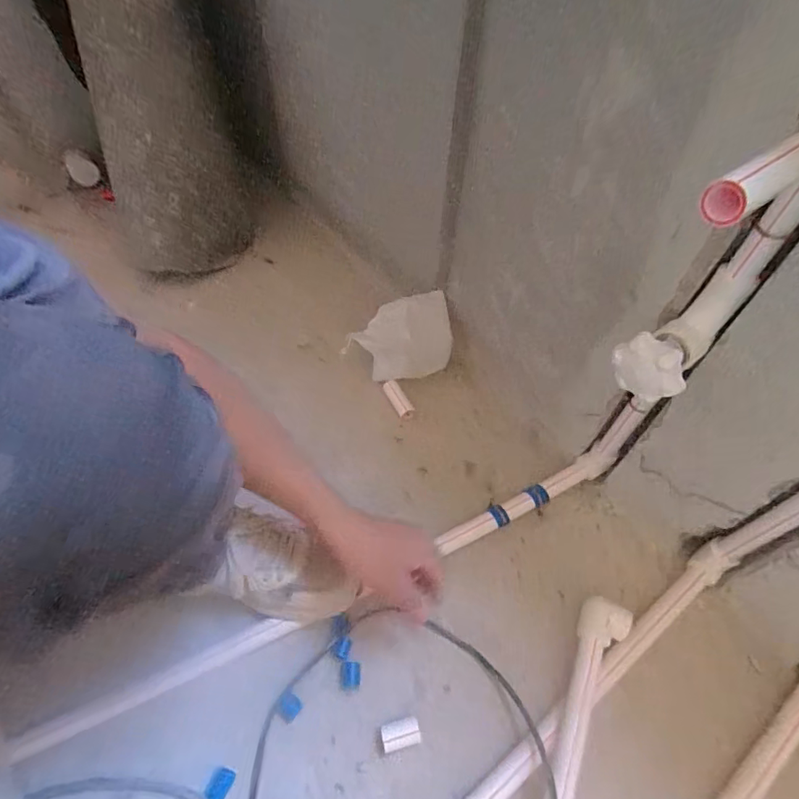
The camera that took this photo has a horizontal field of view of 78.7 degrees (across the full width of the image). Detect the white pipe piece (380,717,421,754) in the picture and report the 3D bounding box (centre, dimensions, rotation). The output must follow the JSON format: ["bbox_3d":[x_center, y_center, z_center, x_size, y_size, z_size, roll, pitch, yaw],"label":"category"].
[{"bbox_3d":[0.001,0.349,0.505,0.040,0.024,0.024,-10,53,-10],"label":"white pipe piece"}]

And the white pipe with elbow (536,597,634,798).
[{"bbox_3d":[0.160,0.369,0.470,0.050,0.062,0.352,23,55,15],"label":"white pipe with elbow"}]

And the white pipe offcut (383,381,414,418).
[{"bbox_3d":[-0.001,-0.001,0.764,0.023,0.010,0.066,-26,69,-21],"label":"white pipe offcut"}]

